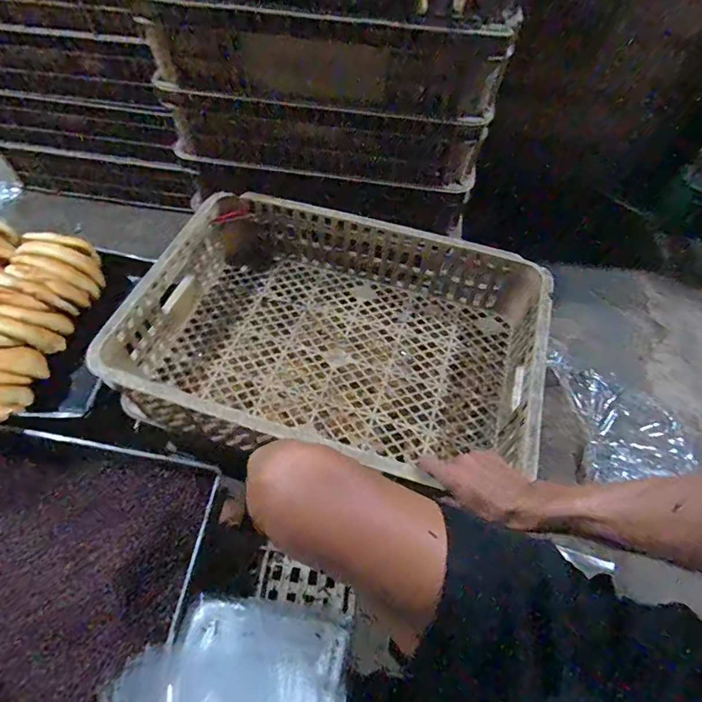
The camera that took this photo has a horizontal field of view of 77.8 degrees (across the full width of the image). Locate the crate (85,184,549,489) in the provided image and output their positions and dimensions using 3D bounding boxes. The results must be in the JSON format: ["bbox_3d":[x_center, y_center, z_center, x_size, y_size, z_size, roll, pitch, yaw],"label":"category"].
[{"bbox_3d":[-0.023,-0.026,0.704,0.594,0.141,0.419,16,56,8],"label":"crate"}]

